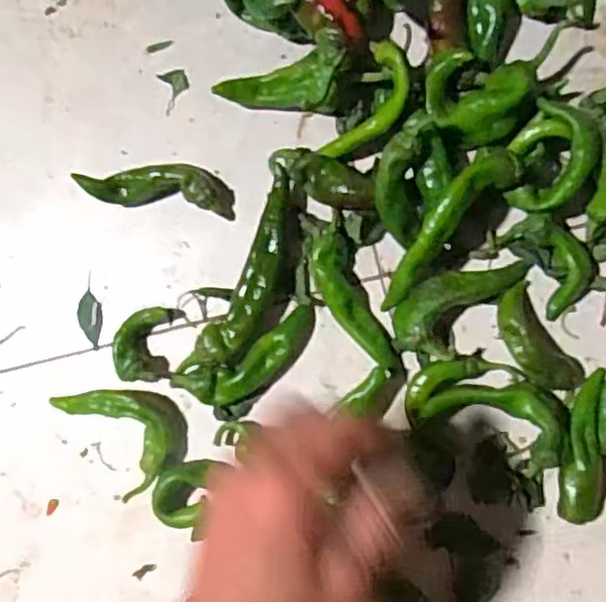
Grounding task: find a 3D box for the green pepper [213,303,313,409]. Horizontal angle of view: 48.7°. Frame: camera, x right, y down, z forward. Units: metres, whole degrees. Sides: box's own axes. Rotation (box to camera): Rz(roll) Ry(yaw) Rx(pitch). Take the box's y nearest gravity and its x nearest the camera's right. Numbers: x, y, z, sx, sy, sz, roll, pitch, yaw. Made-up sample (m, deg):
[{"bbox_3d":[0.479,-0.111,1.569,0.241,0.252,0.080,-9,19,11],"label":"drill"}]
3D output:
[{"bbox_3d":[-0.022,0.035,0.419,0.079,0.016,0.024,-41,81,2],"label":"green pepper"}]

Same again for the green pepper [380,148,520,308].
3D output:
[{"bbox_3d":[0.086,-0.044,0.388,0.027,0.031,0.114,37,90,9],"label":"green pepper"}]

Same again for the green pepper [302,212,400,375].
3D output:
[{"bbox_3d":[0.027,-0.005,0.415,0.028,0.018,0.105,-22,82,5],"label":"green pepper"}]

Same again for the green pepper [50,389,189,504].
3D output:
[{"bbox_3d":[-0.113,0.077,0.425,0.060,0.024,0.081,-42,81,2],"label":"green pepper"}]

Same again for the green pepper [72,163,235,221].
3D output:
[{"bbox_3d":[-0.094,-0.074,0.437,0.097,0.026,0.028,7,86,8],"label":"green pepper"}]

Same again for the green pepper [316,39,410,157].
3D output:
[{"bbox_3d":[0.040,-0.117,0.405,0.036,0.014,0.075,37,116,9],"label":"green pepper"}]

